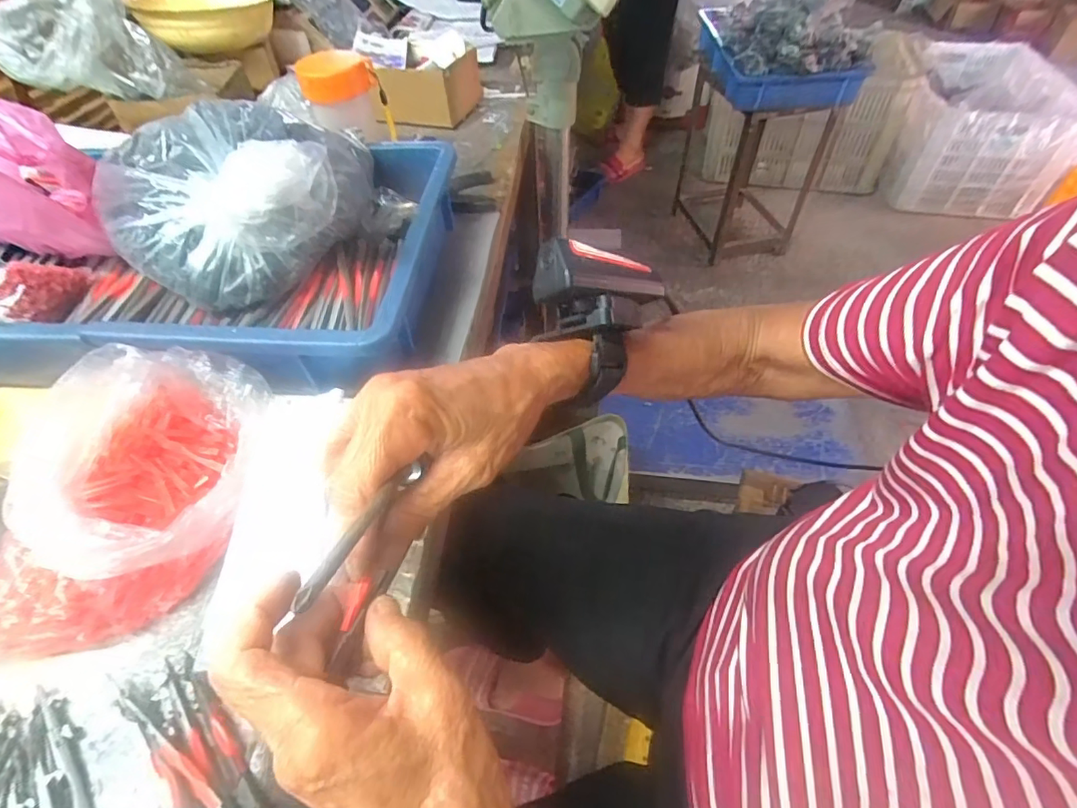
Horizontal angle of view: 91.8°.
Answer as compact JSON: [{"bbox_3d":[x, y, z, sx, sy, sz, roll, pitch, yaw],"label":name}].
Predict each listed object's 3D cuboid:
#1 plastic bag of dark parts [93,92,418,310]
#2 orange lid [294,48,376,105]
[{"bbox_3d":[-0.219,-0.168,0.425,0.214,0.099,0.159,-30,56,-20],"label":"plastic bag of dark parts"},{"bbox_3d":[-0.214,-0.348,0.554,0.076,0.030,0.068,-13,52,-9],"label":"orange lid"}]

